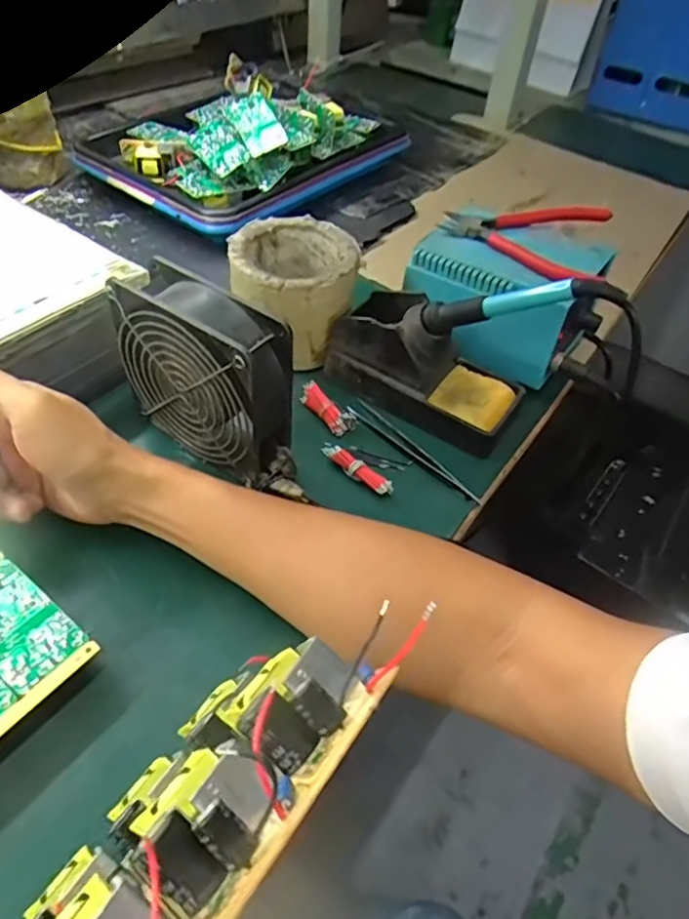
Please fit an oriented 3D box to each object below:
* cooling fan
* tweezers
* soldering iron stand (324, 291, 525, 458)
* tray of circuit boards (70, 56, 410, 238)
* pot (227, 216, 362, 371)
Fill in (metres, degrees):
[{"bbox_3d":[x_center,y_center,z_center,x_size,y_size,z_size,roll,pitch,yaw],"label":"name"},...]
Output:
[{"bbox_3d":[-0.087,-0.050,0.391,0.130,0.119,0.042,30,53,21],"label":"cooling fan"},{"bbox_3d":[0.053,-0.010,0.441,0.126,0.006,0.017,38,57,26],"label":"tweezers"},{"bbox_3d":[0.064,-0.077,0.462,0.146,0.065,0.072,28,53,19],"label":"soldering iron stand"},{"bbox_3d":[-0.110,-0.376,0.686,0.244,0.095,0.318,35,54,23],"label":"tray of circuit boards"},{"bbox_3d":[-0.041,-0.137,0.492,0.096,0.083,0.096,2,49,-2],"label":"pot"}]

